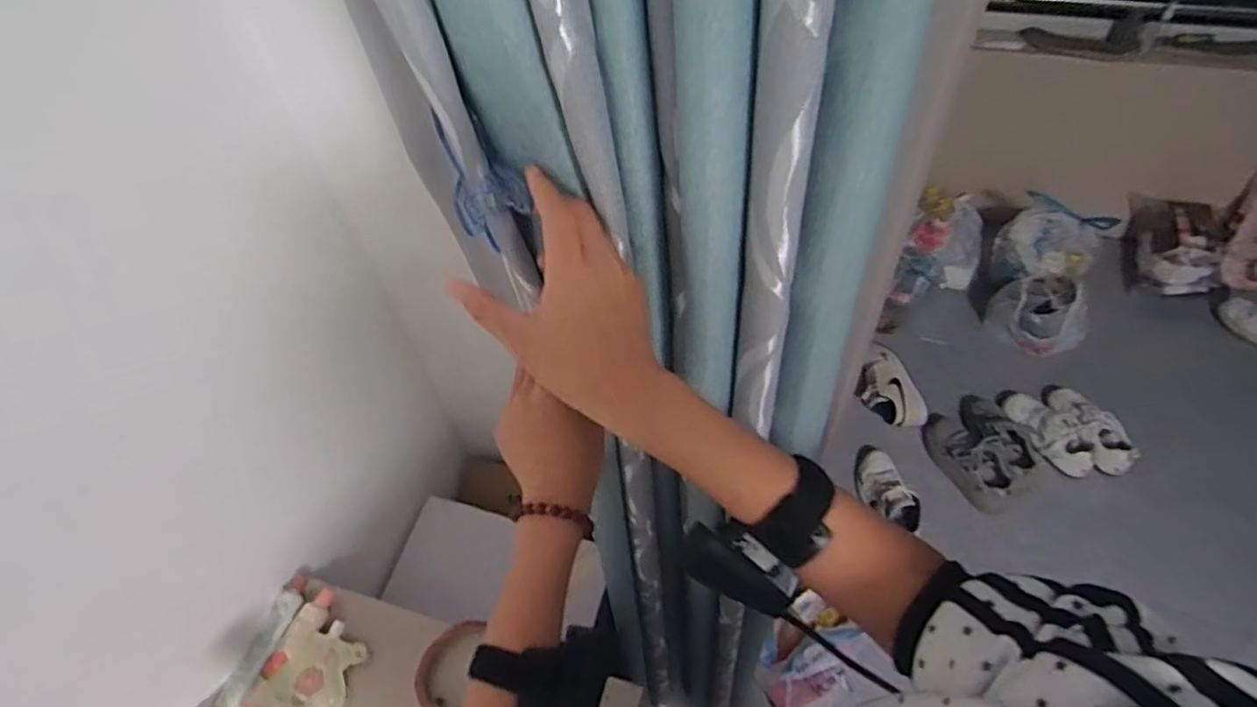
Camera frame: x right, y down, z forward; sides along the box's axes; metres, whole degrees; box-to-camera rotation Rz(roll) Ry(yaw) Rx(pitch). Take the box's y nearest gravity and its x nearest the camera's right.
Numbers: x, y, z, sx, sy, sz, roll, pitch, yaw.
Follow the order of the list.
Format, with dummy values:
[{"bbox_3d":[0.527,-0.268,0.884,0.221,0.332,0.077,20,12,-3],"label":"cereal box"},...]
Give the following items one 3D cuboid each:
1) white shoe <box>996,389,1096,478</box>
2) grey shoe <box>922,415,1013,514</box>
[{"bbox_3d":[1.047,0.200,1.644,0.132,0.092,0.283,-18,51,-10],"label":"white shoe"},{"bbox_3d":[0.831,0.252,1.577,0.129,0.100,0.283,-13,51,-6],"label":"grey shoe"}]

